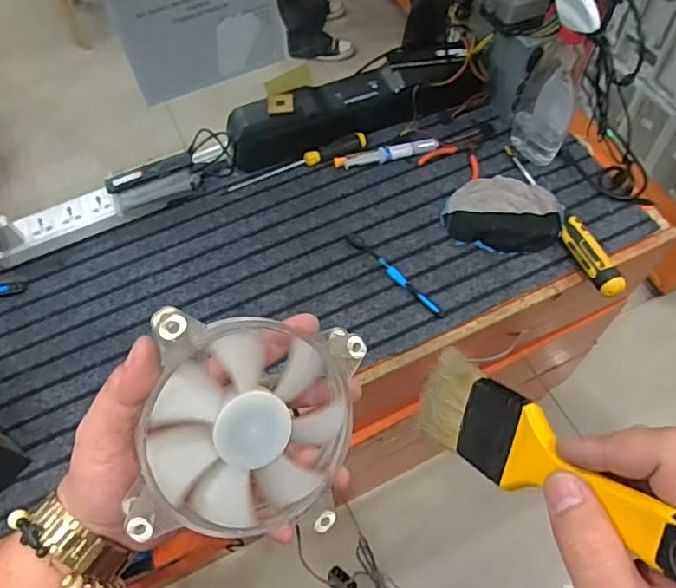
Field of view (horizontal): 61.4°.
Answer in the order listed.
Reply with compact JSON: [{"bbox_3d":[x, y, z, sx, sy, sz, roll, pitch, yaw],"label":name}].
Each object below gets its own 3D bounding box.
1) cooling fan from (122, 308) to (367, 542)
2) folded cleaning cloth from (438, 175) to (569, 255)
[{"bbox_3d":[-0.051,0.075,0.324,0.116,0.029,0.119,8,92,-27],"label":"cooling fan"},{"bbox_3d":[0.251,-0.131,0.859,0.165,0.034,0.144,15,61,11],"label":"folded cleaning cloth"}]

